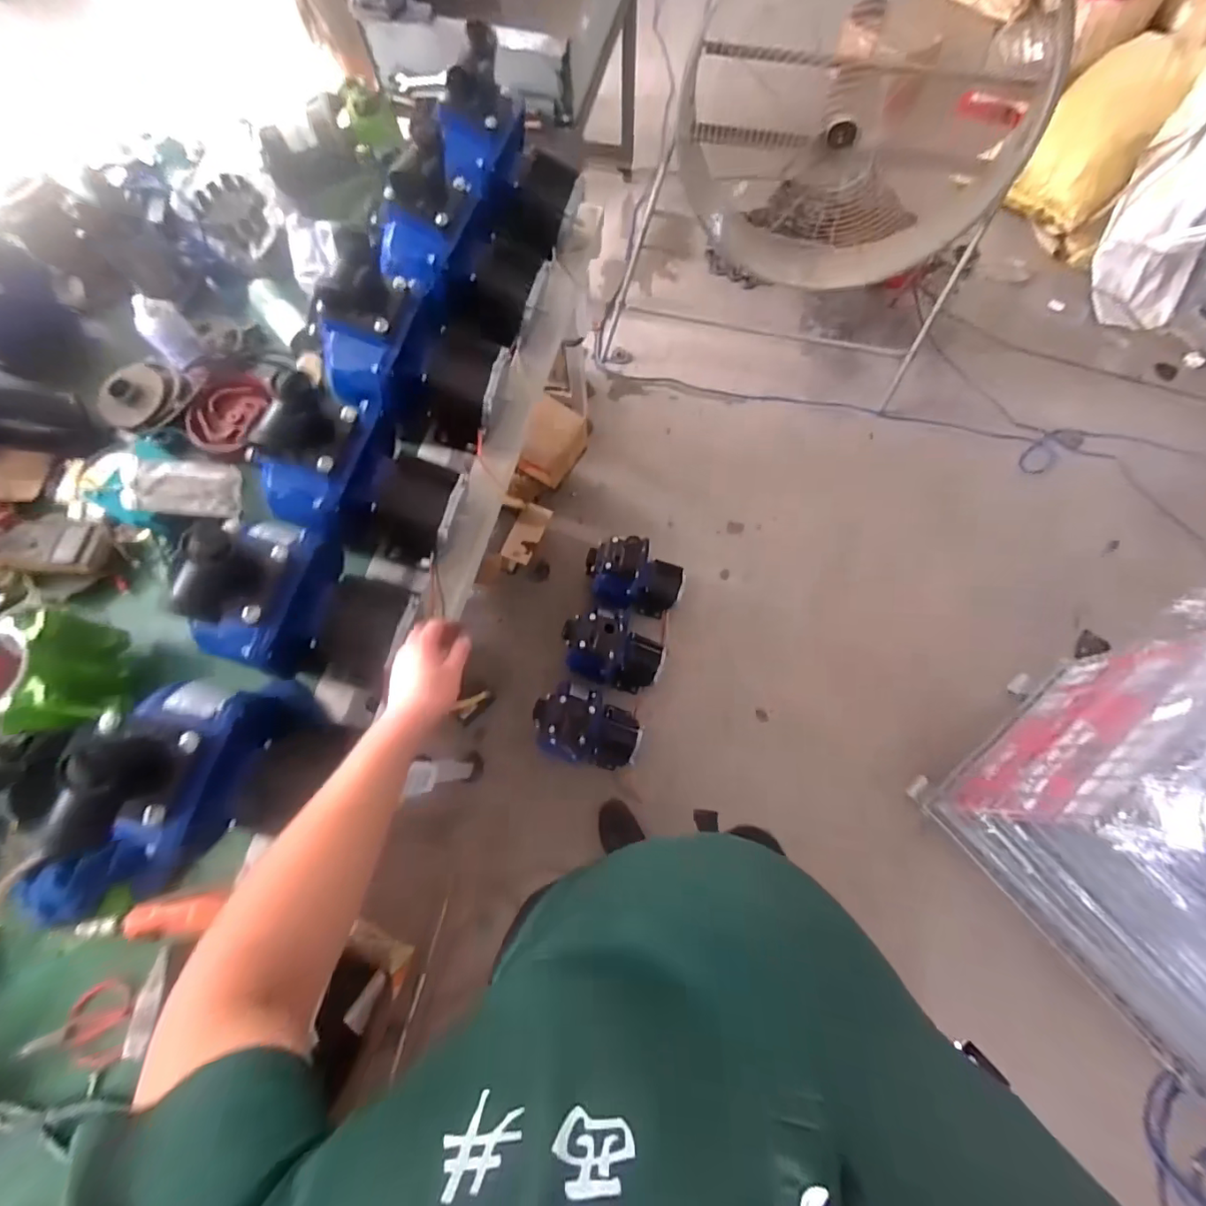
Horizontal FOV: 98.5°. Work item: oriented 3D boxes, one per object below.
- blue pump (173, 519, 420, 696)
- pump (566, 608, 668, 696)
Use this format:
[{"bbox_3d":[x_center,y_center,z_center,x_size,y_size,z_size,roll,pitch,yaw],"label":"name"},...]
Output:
[{"bbox_3d":[-0.416,-0.002,0.717,0.133,0.360,0.196,16,74,6],"label":"blue pump"},{"bbox_3d":[0.027,0.134,1.440,0.285,0.261,0.178,10,73,4],"label":"pump"}]

